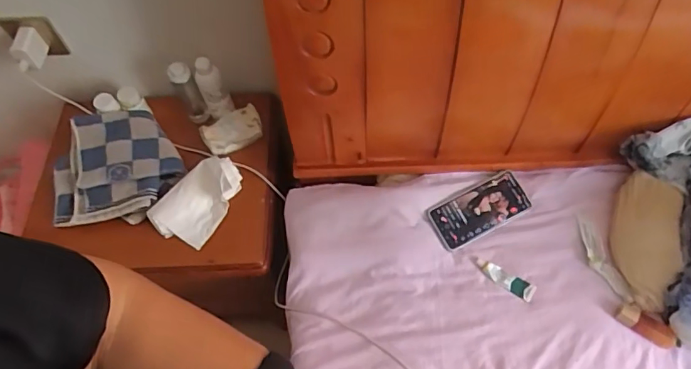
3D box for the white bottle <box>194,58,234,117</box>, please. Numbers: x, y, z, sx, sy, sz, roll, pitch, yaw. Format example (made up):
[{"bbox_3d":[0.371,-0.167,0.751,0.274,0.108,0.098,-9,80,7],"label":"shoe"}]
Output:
[{"bbox_3d":[-0.239,-0.174,0.883,0.047,0.111,0.037,-27,62,-11],"label":"white bottle"}]

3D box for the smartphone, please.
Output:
[{"bbox_3d":[0.220,0.041,0.806,0.163,0.008,0.078,-26,76,-9],"label":"smartphone"}]

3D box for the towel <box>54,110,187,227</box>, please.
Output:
[{"bbox_3d":[-0.409,-0.031,0.867,0.229,0.049,0.201,-13,61,-4],"label":"towel"}]

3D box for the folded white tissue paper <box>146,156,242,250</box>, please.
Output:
[{"bbox_3d":[-0.252,0.023,0.848,0.105,0.052,0.165,34,68,20],"label":"folded white tissue paper"}]

